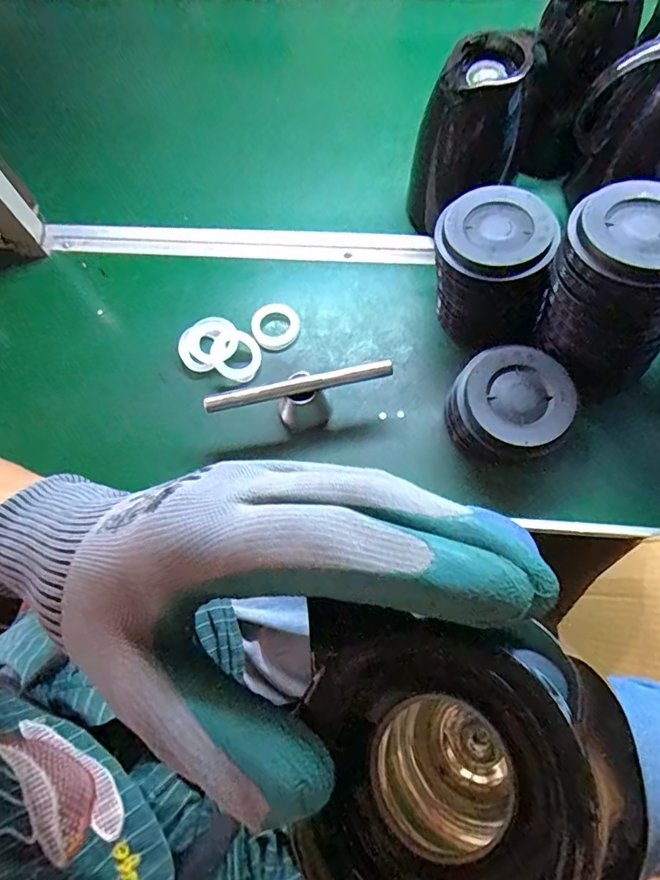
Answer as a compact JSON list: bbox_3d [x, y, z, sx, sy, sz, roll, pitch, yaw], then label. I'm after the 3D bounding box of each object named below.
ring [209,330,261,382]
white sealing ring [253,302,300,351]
[{"bbox_3d":[-0.110,-0.100,0.598,0.054,0.010,0.057,0,90,-10],"label":"ring"},{"bbox_3d":[-0.067,-0.140,0.617,0.059,0.011,0.057,-1,70,2],"label":"white sealing ring"}]

